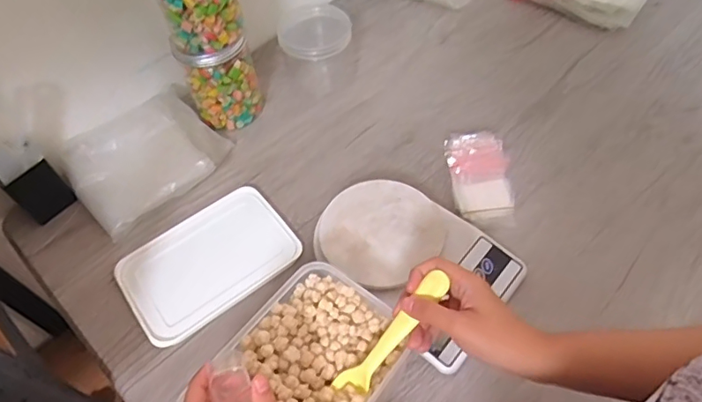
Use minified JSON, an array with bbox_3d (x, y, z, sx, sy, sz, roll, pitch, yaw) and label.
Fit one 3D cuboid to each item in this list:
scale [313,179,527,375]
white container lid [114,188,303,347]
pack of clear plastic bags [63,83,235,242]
[{"bbox_3d":[0.065,0.060,0.551,0.209,0.037,0.149,36,64,24],"label":"scale"},{"bbox_3d":[-0.161,0.066,0.583,0.187,0.008,0.124,-32,59,-18],"label":"white container lid"},{"bbox_3d":[-0.253,-0.055,0.645,0.186,0.055,0.157,-37,61,-20],"label":"pack of clear plastic bags"}]

